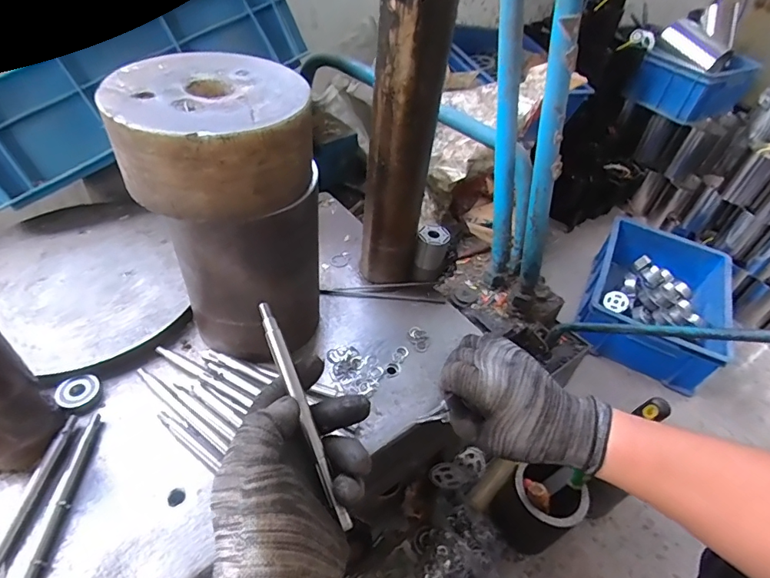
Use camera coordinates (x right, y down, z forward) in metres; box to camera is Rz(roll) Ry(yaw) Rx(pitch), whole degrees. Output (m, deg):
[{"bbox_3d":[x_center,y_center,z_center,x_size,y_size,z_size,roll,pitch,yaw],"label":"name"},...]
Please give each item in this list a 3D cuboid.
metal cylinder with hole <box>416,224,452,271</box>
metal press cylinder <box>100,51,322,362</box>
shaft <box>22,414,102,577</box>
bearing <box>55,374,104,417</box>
[{"bbox_3d":[0.056,-0.042,0.560,0.034,0.066,0.030,14,45,7],"label":"metal cylinder with hole"},{"bbox_3d":[-0.135,-0.057,0.424,0.143,0.249,0.135,-6,46,-13],"label":"metal press cylinder"},{"bbox_3d":[-0.253,0.174,0.357,0.013,0.012,0.164,3,45,-4],"label":"shaft"},{"bbox_3d":[-0.282,0.097,0.426,0.035,0.017,0.032,4,45,-4],"label":"bearing"}]

